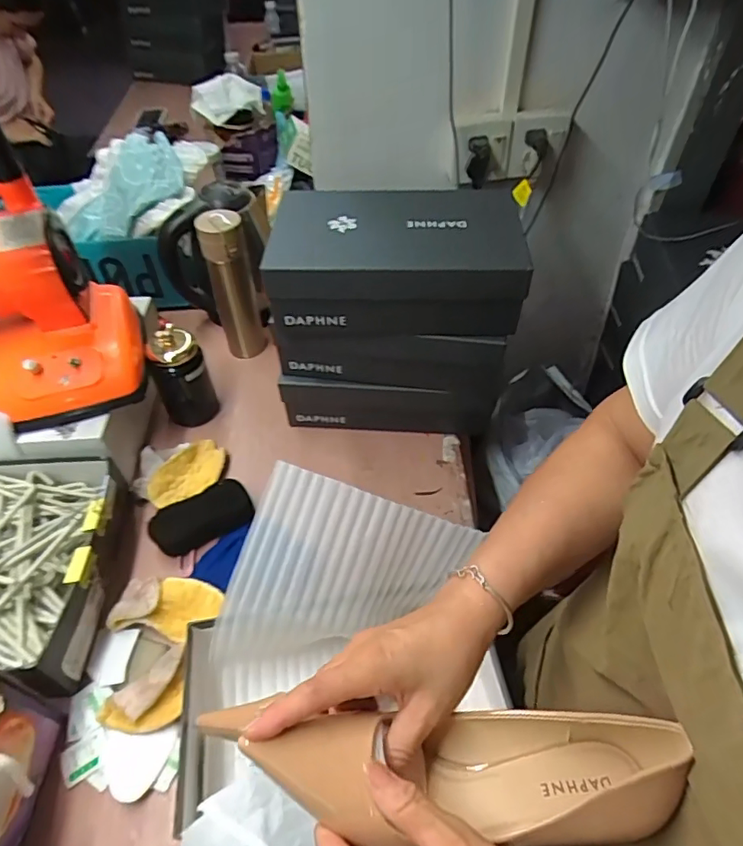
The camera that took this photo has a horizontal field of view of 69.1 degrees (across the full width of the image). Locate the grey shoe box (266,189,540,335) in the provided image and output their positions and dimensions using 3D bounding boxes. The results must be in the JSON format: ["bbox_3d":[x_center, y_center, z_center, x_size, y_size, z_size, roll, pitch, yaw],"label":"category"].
[{"bbox_3d":[0.030,-0.206,0.680,0.288,0.098,0.177,1,49,1],"label":"grey shoe box"}]

